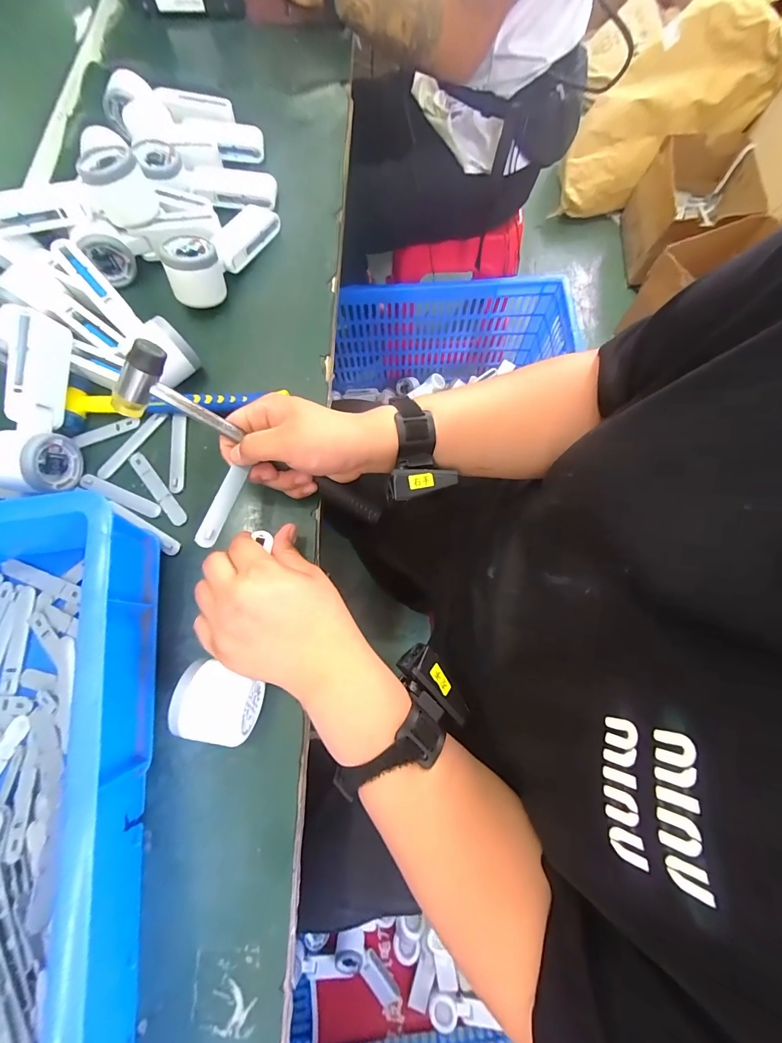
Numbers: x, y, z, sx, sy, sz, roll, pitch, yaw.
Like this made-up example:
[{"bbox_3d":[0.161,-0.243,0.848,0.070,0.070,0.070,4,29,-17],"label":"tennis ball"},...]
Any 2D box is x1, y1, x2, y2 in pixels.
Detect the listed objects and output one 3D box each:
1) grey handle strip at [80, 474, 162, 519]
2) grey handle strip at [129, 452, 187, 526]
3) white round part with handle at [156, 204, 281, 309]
[{"bbox_3d":[-0.274,-0.026,0.387,0.089,0.004,0.015,24,74,5],"label":"grey handle strip"},{"bbox_3d":[-0.238,-0.035,0.391,0.016,0.006,0.095,-38,76,-9],"label":"grey handle strip"},{"bbox_3d":[-0.199,-0.327,0.442,0.051,0.054,0.170,27,76,9],"label":"white round part with handle"}]

